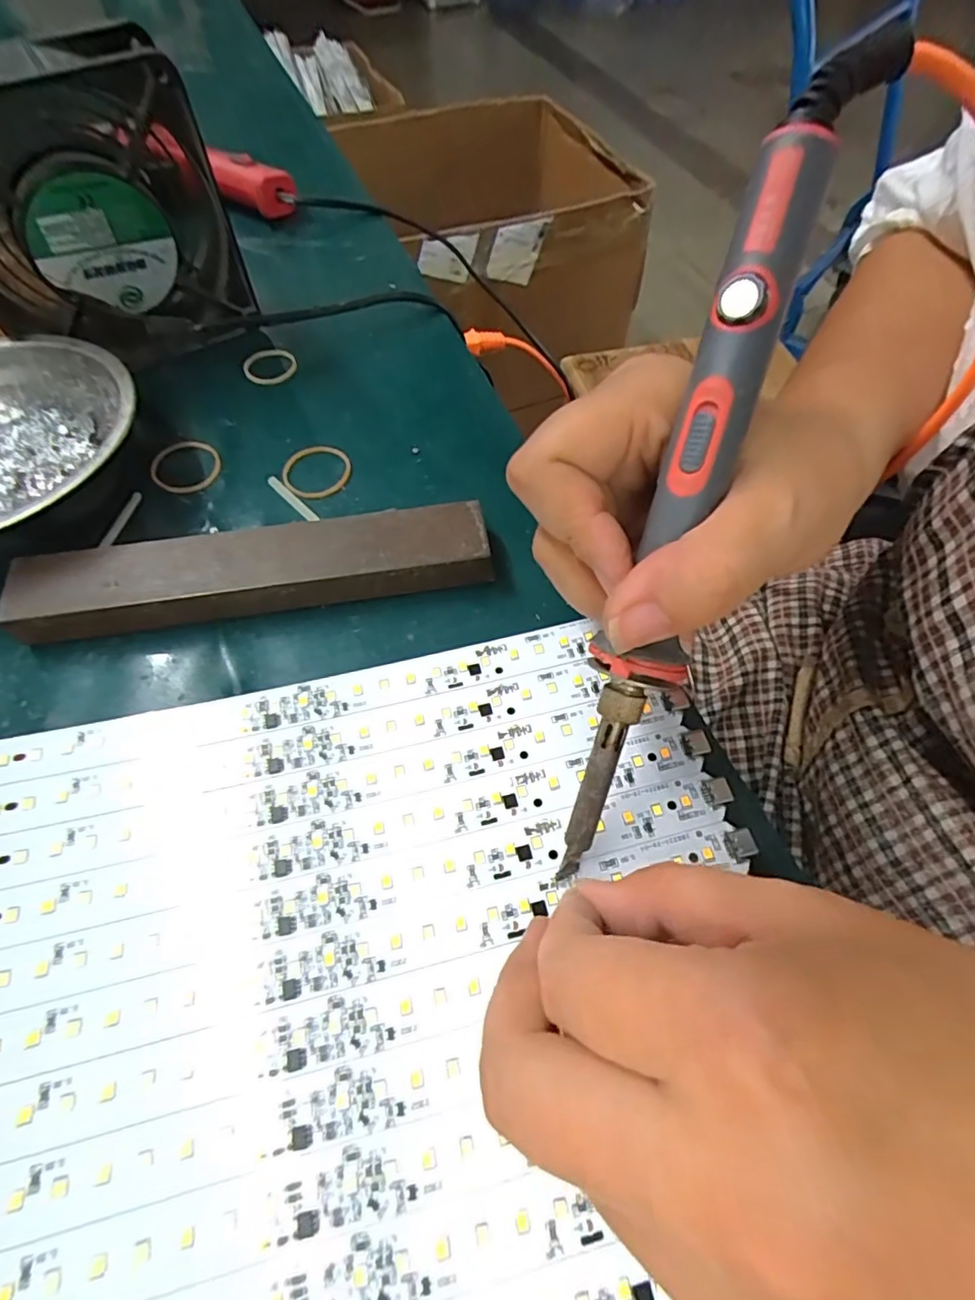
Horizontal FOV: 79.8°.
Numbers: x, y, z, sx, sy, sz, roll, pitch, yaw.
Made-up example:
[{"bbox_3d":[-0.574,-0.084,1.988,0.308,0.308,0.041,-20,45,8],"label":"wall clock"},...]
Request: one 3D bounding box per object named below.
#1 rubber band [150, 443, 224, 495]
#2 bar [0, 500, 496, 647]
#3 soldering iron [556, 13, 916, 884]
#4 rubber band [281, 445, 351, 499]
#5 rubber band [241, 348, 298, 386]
[{"bbox_3d":[-0.148,-0.091,0.285,0.032,0.004,0.036,-26,64,-16],"label":"rubber band"},{"bbox_3d":[-0.094,-0.033,0.241,0.186,0.021,0.033,-7,60,-6],"label":"bar"},{"bbox_3d":[0.055,-0.038,0.155,0.026,0.020,0.227,16,102,8],"label":"soldering iron"},{"bbox_3d":[-0.083,-0.089,0.284,0.033,0.004,0.034,-14,61,-10],"label":"rubber band"},{"bbox_3d":[-0.121,-0.159,0.324,0.029,0.004,0.027,-10,60,-8],"label":"rubber band"}]

